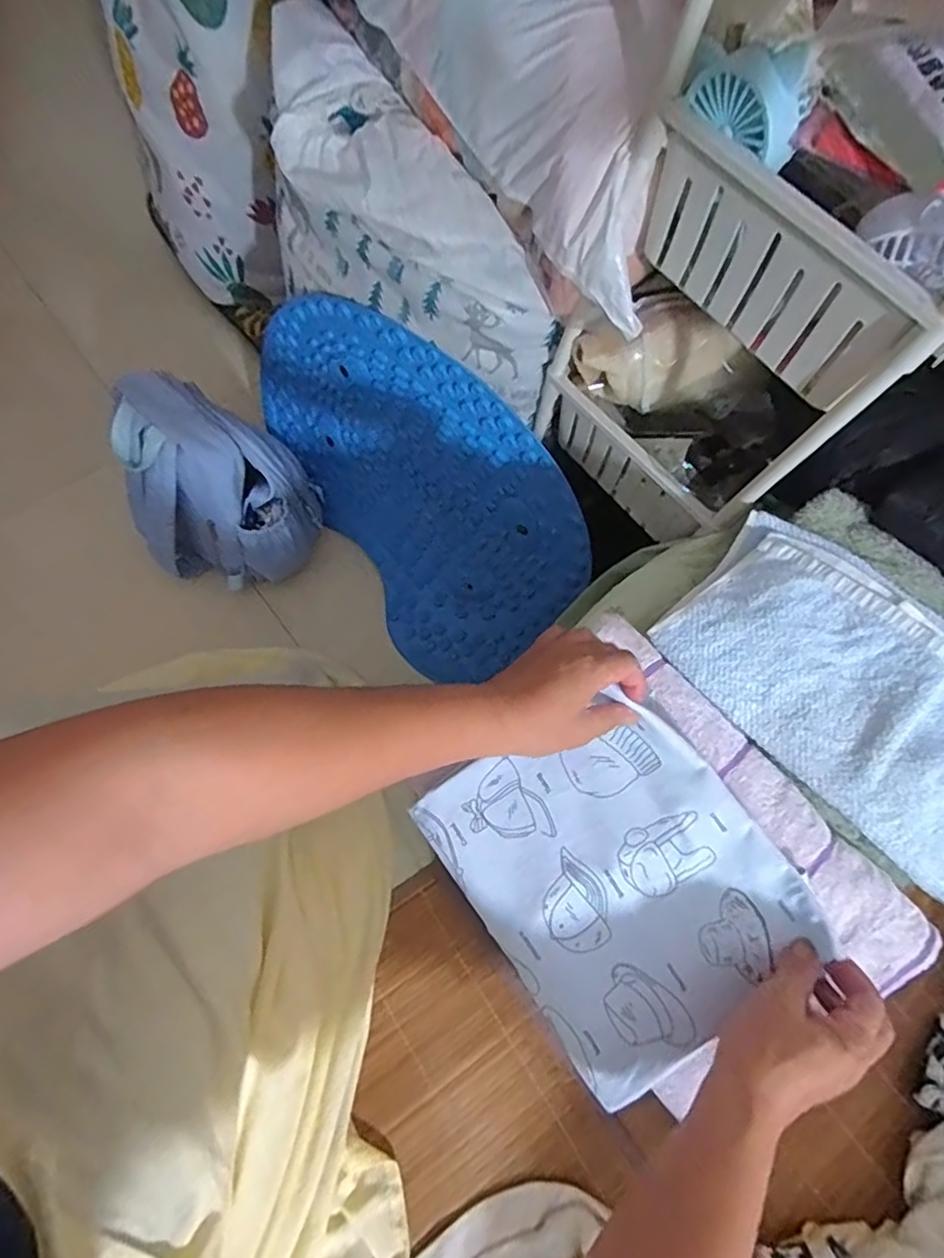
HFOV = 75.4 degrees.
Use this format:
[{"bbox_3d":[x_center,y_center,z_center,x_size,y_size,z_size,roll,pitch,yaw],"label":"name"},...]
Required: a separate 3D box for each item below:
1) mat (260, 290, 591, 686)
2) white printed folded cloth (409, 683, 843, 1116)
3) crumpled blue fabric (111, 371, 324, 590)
[{"bbox_3d":[-0.102,-0.197,0.883,0.591,0.449,0.099,48,56,-5],"label":"mat"},{"bbox_3d":[0.111,0.184,0.447,0.197,0.071,0.257,-34,74,-15],"label":"white printed folded cloth"},{"bbox_3d":[-0.371,-0.202,0.904,0.234,0.273,0.190,13,69,2],"label":"crumpled blue fabric"}]

